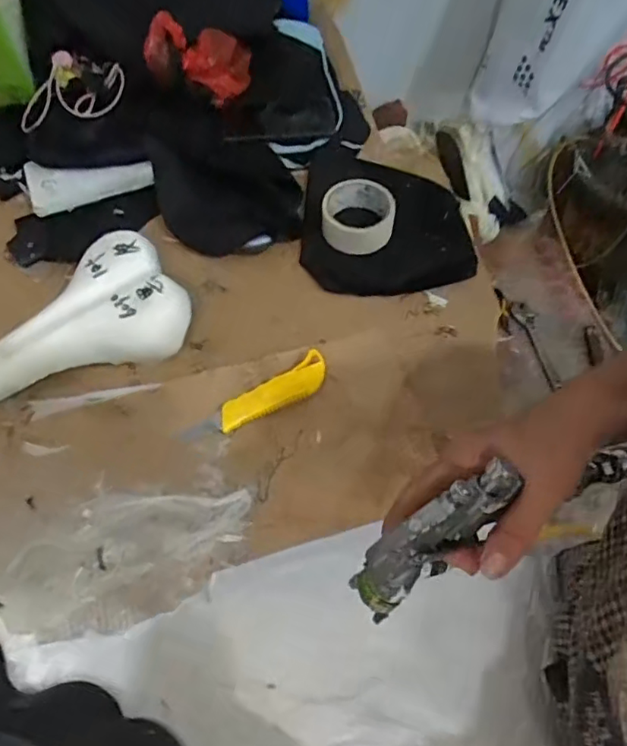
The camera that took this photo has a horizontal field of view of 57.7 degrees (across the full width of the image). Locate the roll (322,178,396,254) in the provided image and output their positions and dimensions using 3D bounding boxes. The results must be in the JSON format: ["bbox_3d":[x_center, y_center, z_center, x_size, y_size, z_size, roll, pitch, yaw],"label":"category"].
[{"bbox_3d":[0.059,-0.205,0.742,0.091,0.044,0.092,-1,60,1],"label":"roll"}]

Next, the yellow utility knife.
[{"bbox_3d":[-0.061,0.035,0.621,0.174,0.034,0.041,-27,63,-14],"label":"yellow utility knife"}]

